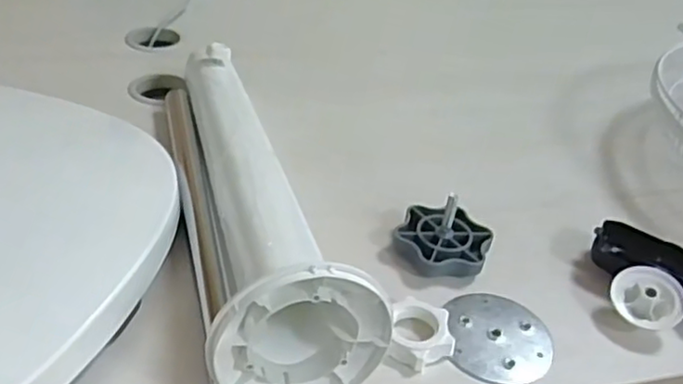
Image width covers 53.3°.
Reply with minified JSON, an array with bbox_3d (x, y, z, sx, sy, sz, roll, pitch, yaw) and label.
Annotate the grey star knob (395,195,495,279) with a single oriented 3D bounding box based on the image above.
[{"bbox_3d":[0.082,0.029,0.532,0.071,0.048,0.071,17,37,12],"label":"grey star knob"}]

